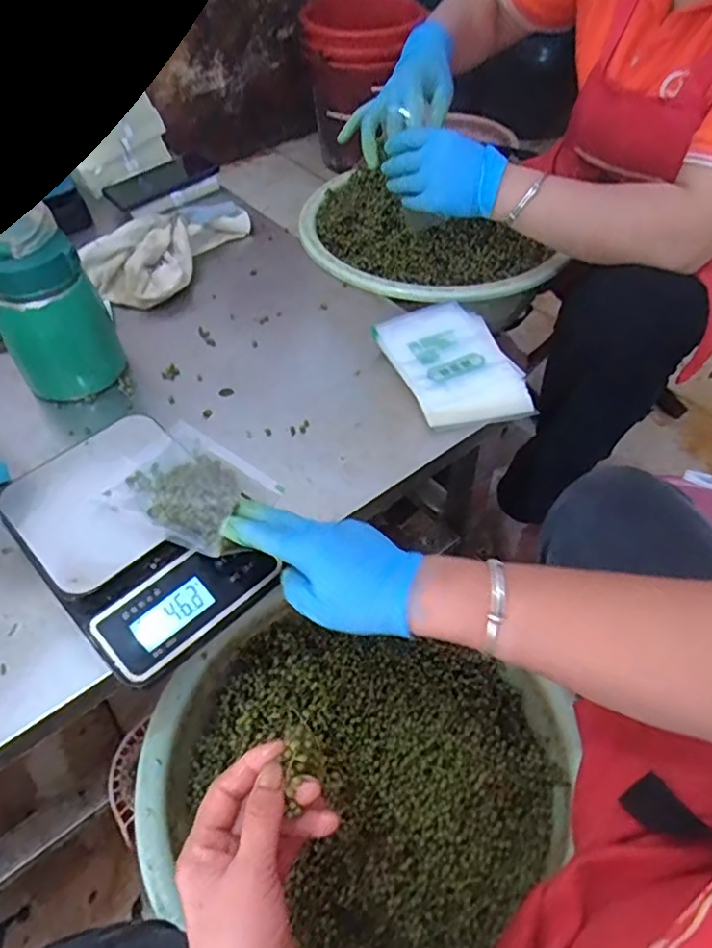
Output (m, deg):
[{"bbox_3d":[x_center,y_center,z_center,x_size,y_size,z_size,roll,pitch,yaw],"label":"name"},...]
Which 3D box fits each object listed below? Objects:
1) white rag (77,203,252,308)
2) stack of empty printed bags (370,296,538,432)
[{"bbox_3d":[-0.241,-0.305,0.806,0.116,0.053,0.229,23,55,20],"label":"white rag"},{"bbox_3d":[0.101,-0.117,0.646,0.114,0.026,0.187,-19,52,-14],"label":"stack of empty printed bags"}]

